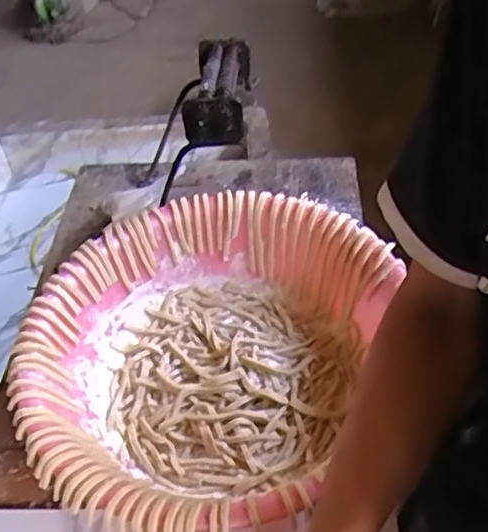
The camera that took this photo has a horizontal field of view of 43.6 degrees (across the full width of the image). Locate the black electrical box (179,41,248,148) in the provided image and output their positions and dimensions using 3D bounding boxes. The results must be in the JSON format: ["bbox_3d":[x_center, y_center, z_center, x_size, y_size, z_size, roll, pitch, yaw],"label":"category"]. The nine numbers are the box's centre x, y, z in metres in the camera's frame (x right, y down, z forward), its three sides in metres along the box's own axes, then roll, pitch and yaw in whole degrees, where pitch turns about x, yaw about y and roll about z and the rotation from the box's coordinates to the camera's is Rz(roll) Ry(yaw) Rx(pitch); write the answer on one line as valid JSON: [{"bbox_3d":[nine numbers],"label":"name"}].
[{"bbox_3d":[-0.031,-0.219,0.764,0.065,0.056,0.189,-1,44,5],"label":"black electrical box"}]

